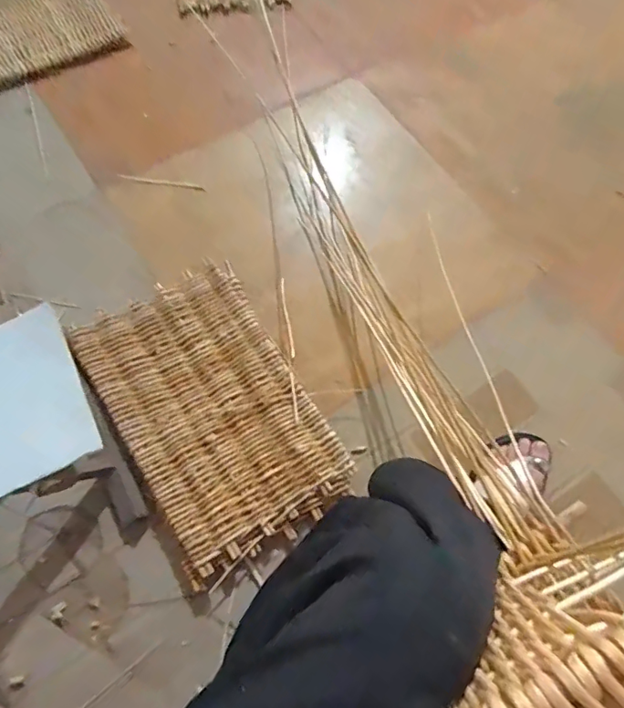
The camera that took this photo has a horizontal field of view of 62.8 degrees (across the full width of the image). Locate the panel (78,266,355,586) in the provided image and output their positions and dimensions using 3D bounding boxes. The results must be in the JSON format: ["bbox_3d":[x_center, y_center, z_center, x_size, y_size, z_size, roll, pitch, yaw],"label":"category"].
[{"bbox_3d":[-0.153,0.080,0.779,0.272,0.022,0.430,-28,73,-15],"label":"panel"}]

